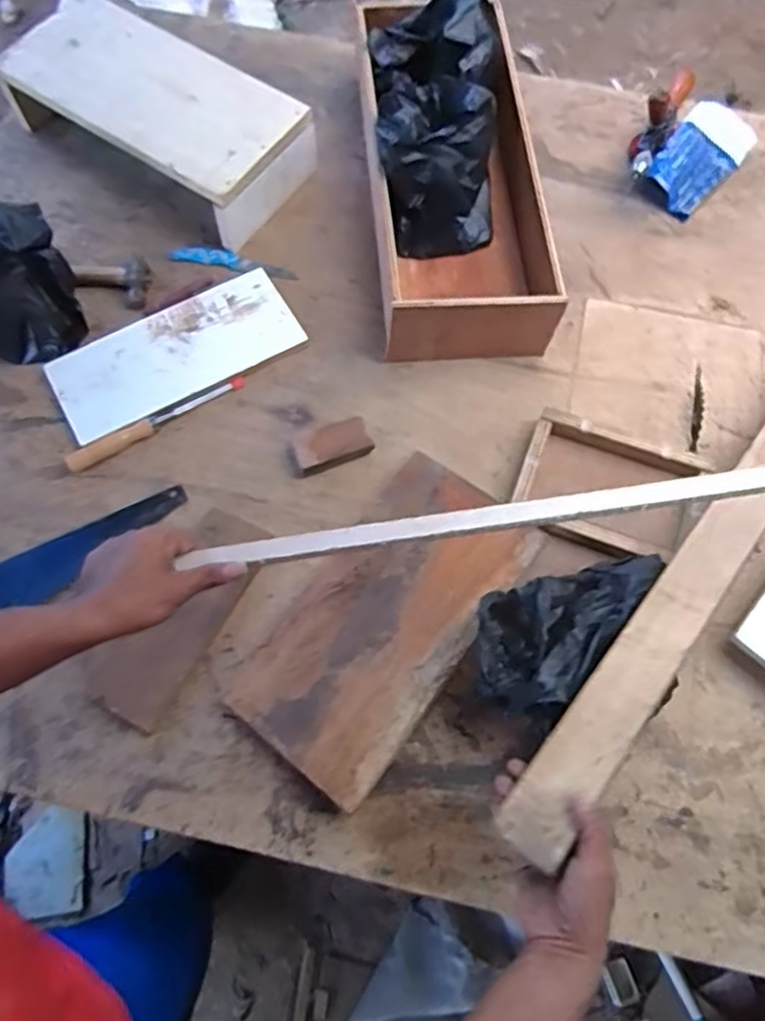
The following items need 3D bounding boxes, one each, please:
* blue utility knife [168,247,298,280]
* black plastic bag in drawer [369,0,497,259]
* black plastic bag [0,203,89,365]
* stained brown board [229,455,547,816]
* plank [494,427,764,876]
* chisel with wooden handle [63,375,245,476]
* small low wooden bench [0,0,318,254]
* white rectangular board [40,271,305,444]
[{"bbox_3d":[-0.215,-0.354,0.950,0.180,0.018,0.030,14,68,5],"label":"blue utility knife"},{"bbox_3d":[0.074,-0.542,0.901,0.172,0.143,0.345,-2,81,-2],"label":"black plastic bag in drawer"},{"bbox_3d":[-0.481,-0.268,0.822,0.191,0.167,0.098,-31,74,-16],"label":"black plastic bag"},{"bbox_3d":[0.003,0.117,0.738,0.189,0.016,0.361,33,73,20],"label":"stained brown board"},{"bbox_3d":[0.425,-0.031,0.740,0.062,0.011,0.940,30,62,30],"label":"plank"},{"bbox_3d":[-0.289,-0.112,0.853,0.241,0.025,0.024,-29,71,-12],"label":"chisel with wooden handle"},{"bbox_3d":[-0.331,-0.576,0.964,0.433,0.118,0.207,35,69,9],"label":"small low wooden bench"},{"bbox_3d":[-0.275,-0.209,0.886,0.317,0.021,0.142,-31,72,-13],"label":"white rectangular board"}]

